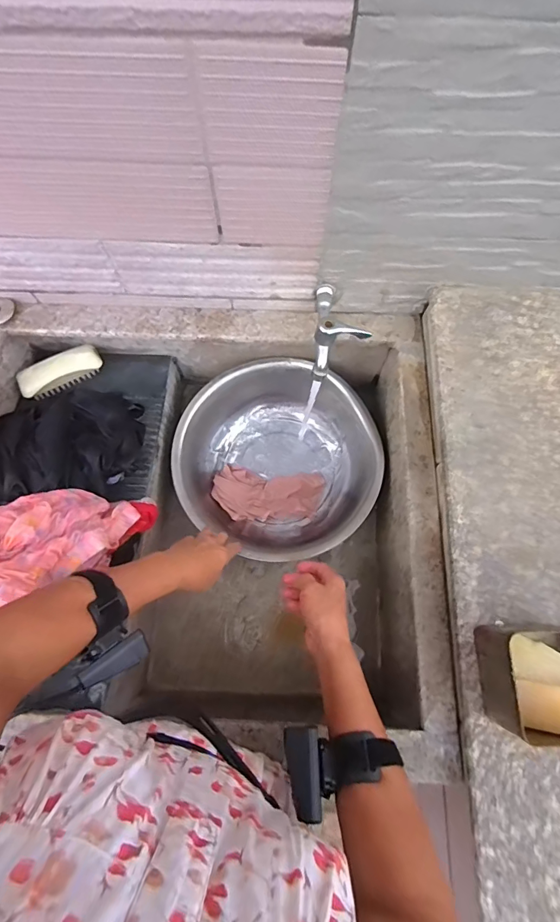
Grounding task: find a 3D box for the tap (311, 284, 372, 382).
[{"bbox_3d":[0.084,-0.183,0.574,0.069,0.082,0.123,5,73,1],"label":"tap"}]

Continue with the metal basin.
[{"bbox_3d":[-0.004,0.003,0.715,0.323,0.113,0.304,0,73,0],"label":"metal basin"}]

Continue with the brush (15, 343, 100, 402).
[{"bbox_3d":[-0.360,-0.148,0.686,0.127,0.043,0.050,-30,75,-9],"label":"brush"}]

